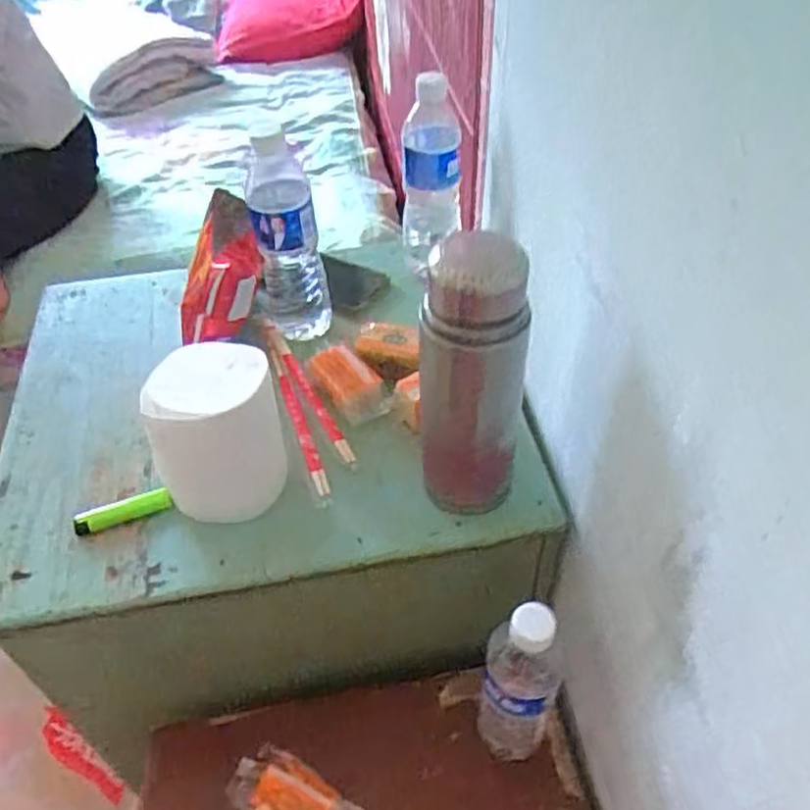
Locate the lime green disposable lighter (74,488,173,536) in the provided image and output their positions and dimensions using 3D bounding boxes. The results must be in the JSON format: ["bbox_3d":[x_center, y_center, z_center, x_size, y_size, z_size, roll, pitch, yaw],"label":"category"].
[{"bbox_3d":[-0.247,0.093,0.639,0.081,0.014,0.017,-16,48,-11],"label":"lime green disposable lighter"}]

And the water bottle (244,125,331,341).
[{"bbox_3d":[-0.119,-0.166,0.744,0.065,0.198,0.068,-11,47,-6],"label":"water bottle"}]

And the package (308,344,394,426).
[{"bbox_3d":[-0.052,-0.025,0.717,0.053,0.030,0.092,-27,51,-20],"label":"package"}]

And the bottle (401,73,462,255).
[{"bbox_3d":[0.028,-0.256,0.779,0.061,0.177,0.058,-1,47,3],"label":"bottle"}]

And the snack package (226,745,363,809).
[{"bbox_3d":[-0.096,0.350,0.650,0.120,0.025,0.059,25,52,8],"label":"snack package"}]

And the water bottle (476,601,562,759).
[{"bbox_3d":[0.095,0.237,0.614,0.064,0.216,0.052,9,48,12],"label":"water bottle"}]

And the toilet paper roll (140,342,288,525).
[{"bbox_3d":[-0.155,0.025,0.609,0.094,0.130,0.091,-2,47,2],"label":"toilet paper roll"}]

